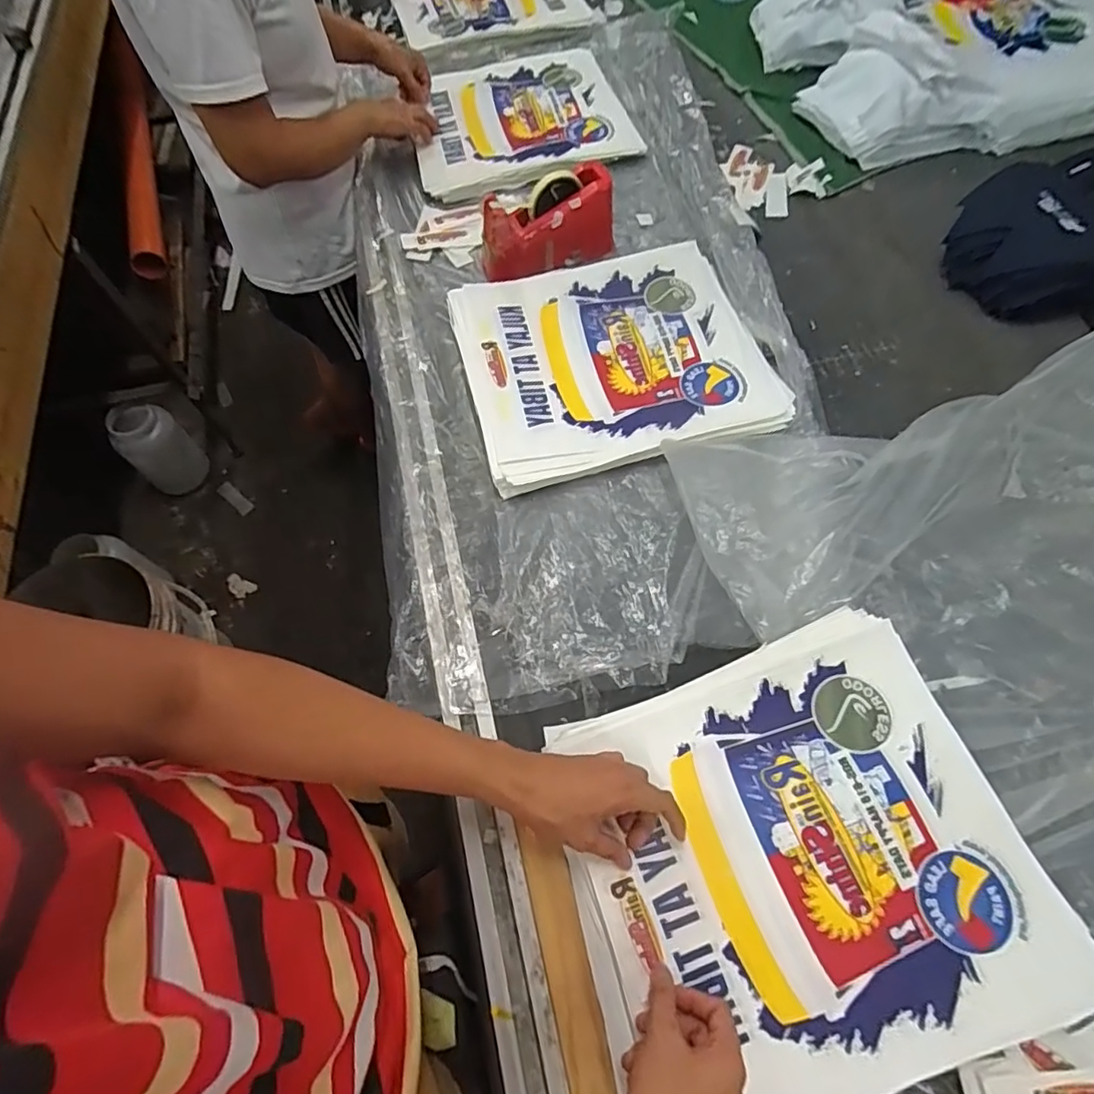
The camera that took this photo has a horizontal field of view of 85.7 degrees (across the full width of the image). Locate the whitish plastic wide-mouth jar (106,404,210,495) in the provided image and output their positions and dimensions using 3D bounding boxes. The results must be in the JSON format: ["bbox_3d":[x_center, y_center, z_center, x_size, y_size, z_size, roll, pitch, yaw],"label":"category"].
[{"bbox_3d":[-1.015,-0.256,1.550,0.138,0.226,0.148,-1,64,2],"label":"whitish plastic wide-mouth jar"}]

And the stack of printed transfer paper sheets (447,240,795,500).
[{"bbox_3d":[0.089,-0.265,0.807,0.397,0.030,0.349,-13,64,-4],"label":"stack of printed transfer paper sheets"}]

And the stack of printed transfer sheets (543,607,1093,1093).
[{"bbox_3d":[0.219,0.270,0.520,0.389,0.046,0.344,-19,69,-11],"label":"stack of printed transfer sheets"}]

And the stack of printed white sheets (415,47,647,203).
[{"bbox_3d":[-0.054,-0.775,1.051,0.370,0.025,0.343,-15,64,-5],"label":"stack of printed white sheets"}]

